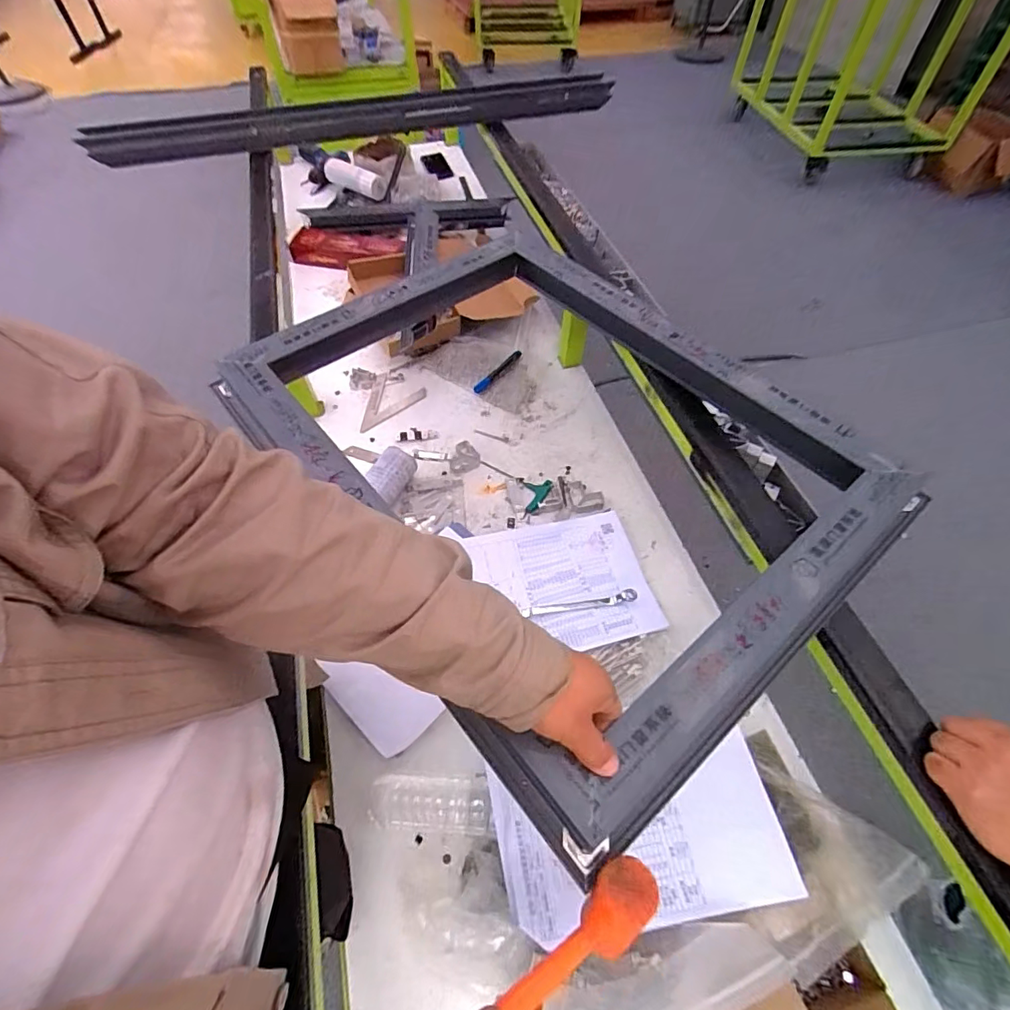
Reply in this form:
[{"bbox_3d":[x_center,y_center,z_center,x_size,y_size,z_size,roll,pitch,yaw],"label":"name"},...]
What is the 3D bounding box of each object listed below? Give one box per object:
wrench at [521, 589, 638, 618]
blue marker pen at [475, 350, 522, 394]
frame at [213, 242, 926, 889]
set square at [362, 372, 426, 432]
[{"bbox_3d":[0.114,0.148,0.759,0.172,0.011,0.019,-6,56,-4],"label":"wrench"},{"bbox_3d":[-0.012,-0.280,1.059,0.022,0.017,0.140,37,63,22],"label":"blue marker pen"},{"bbox_3d":[0.041,-0.076,0.614,0.532,0.061,0.714,-35,62,-22],"label":"frame"},{"bbox_3d":[-0.227,-0.206,1.030,0.112,0.009,0.160,9,56,1],"label":"set square"}]

